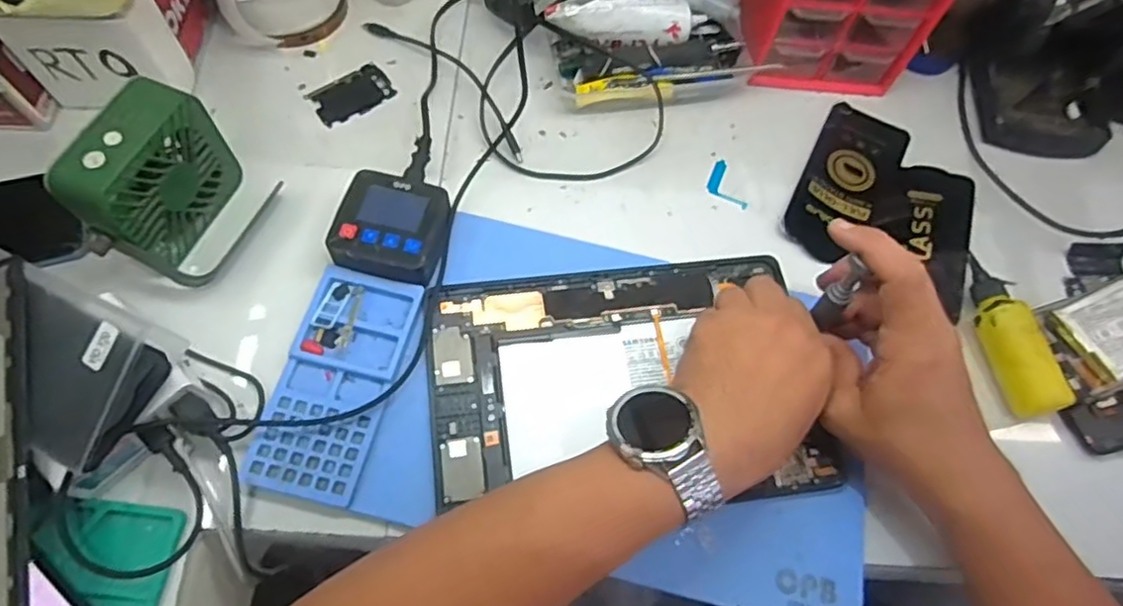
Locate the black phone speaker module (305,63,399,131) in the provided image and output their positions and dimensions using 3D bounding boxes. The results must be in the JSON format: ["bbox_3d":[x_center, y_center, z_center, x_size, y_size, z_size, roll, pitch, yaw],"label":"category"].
[{"bbox_3d":[-0.172,-0.171,0.534,0.065,0.004,0.041,-36,72,-18],"label":"black phone speaker module"}]

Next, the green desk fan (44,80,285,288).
[{"bbox_3d":[-0.256,-0.075,0.430,0.068,0.095,0.103,25,66,8],"label":"green desk fan"}]

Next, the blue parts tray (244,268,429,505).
[{"bbox_3d":[-0.145,0.049,0.418,0.071,0.010,0.147,13,65,3],"label":"blue parts tray"}]

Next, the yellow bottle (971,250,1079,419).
[{"bbox_3d":[0.313,0.021,0.456,0.031,0.026,0.114,-12,66,-9],"label":"yellow bottle"}]

